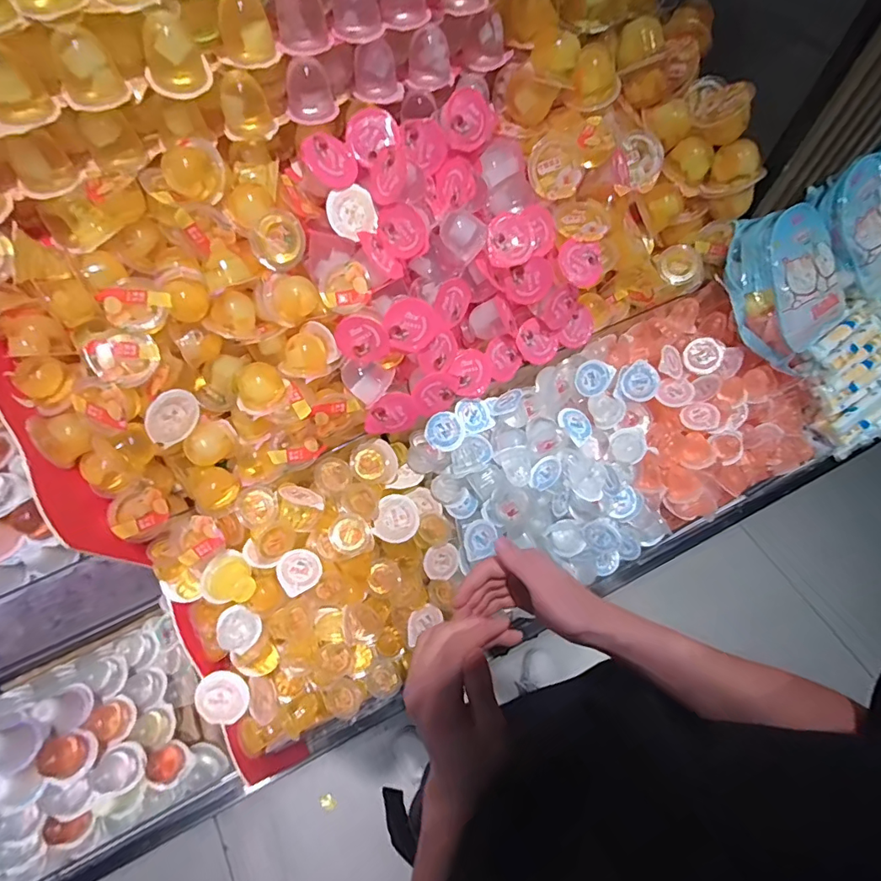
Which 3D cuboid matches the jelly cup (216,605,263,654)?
[{"bbox_3d":[-0.226,0.213,0.537,0.032,0.046,0.045,-17,44,33],"label":"jelly cup"}]

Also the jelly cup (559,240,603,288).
[{"bbox_3d":[0.166,-0.210,0.567,0.056,0.029,0.051,-2,105,-6],"label":"jelly cup"}]

